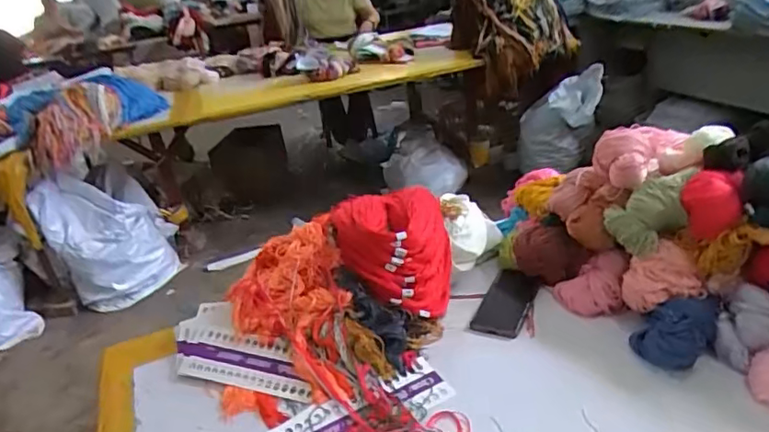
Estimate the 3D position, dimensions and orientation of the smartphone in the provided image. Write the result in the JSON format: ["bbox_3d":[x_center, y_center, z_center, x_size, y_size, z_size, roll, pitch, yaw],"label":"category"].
[{"bbox_3d":[0.199,0.141,0.919,0.077,0.015,0.165,8,30,29],"label":"smartphone"}]

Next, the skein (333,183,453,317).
[{"bbox_3d":[0.015,0.054,0.934,0.175,0.118,0.223,-11,27,-4],"label":"skein"}]

